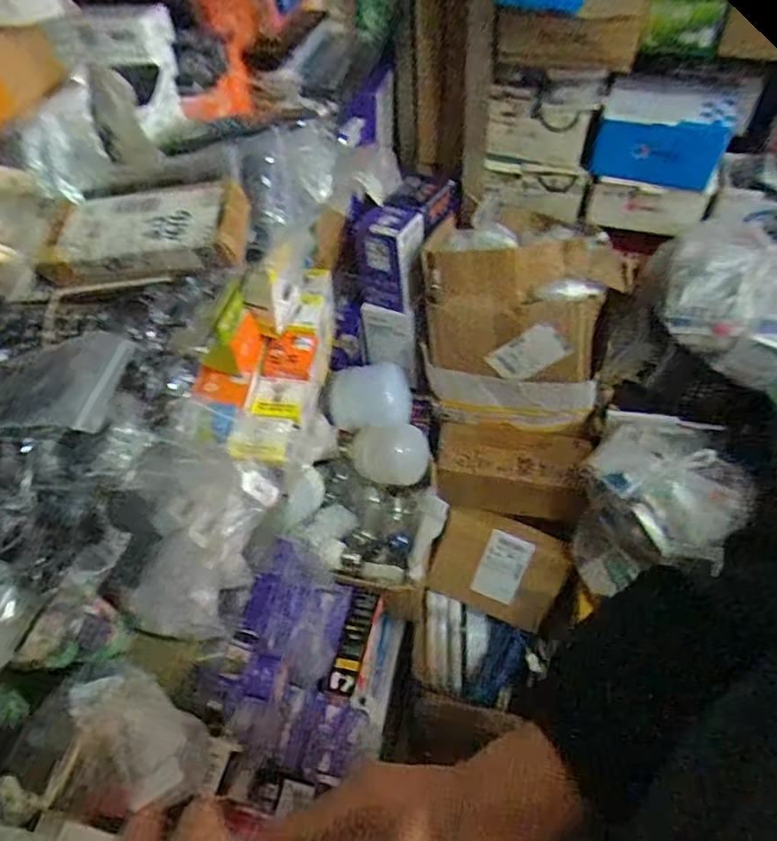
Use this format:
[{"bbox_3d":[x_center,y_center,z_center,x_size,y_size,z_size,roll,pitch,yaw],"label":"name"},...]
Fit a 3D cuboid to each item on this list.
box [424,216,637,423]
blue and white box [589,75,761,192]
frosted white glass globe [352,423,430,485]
[{"bbox_3d":[0.218,-0.158,1.020,0.326,0.321,0.152,11,17,16],"label":"box"},{"bbox_3d":[0.456,-0.465,0.963,0.212,0.143,0.095,18,54,18],"label":"blue and white box"},{"bbox_3d":[0.000,0.052,1.009,0.137,0.091,0.094,8,51,10],"label":"frosted white glass globe"}]

